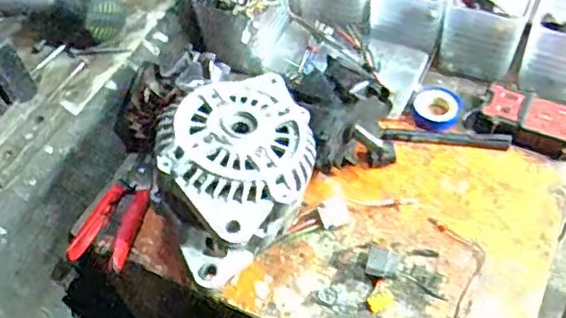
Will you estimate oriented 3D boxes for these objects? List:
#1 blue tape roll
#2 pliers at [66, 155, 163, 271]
[{"bbox_3d":[0.167,-0.054,0.662,0.050,0.015,0.050,-2,54,3],"label":"blue tape roll"},{"bbox_3d":[-0.160,0.049,0.613,0.057,0.020,0.133,14,56,14],"label":"pliers"}]

